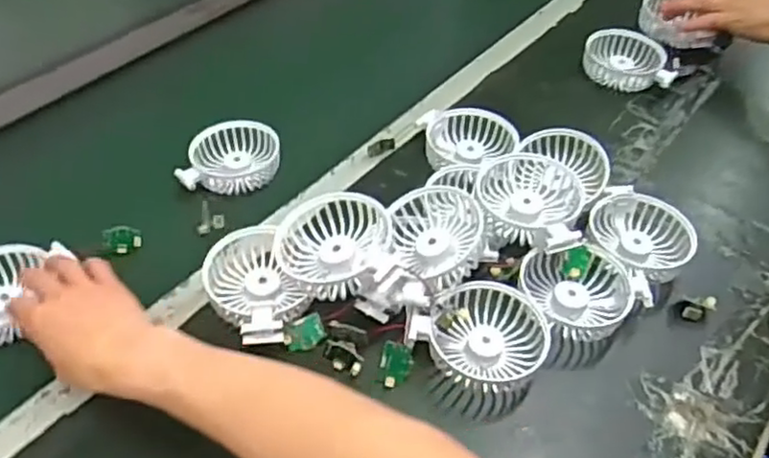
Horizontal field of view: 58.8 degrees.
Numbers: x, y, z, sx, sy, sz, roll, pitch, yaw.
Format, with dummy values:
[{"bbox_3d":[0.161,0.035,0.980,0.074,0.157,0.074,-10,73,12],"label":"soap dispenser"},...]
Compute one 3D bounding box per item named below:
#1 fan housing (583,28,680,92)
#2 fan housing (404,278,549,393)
[{"bbox_3d":[0.285,-0.198,0.805,0.097,0.038,0.091,1,45,-1],"label":"fan housing"},{"bbox_3d":[0.077,0.083,0.528,0.089,0.044,0.088,1,45,-1],"label":"fan housing"}]

